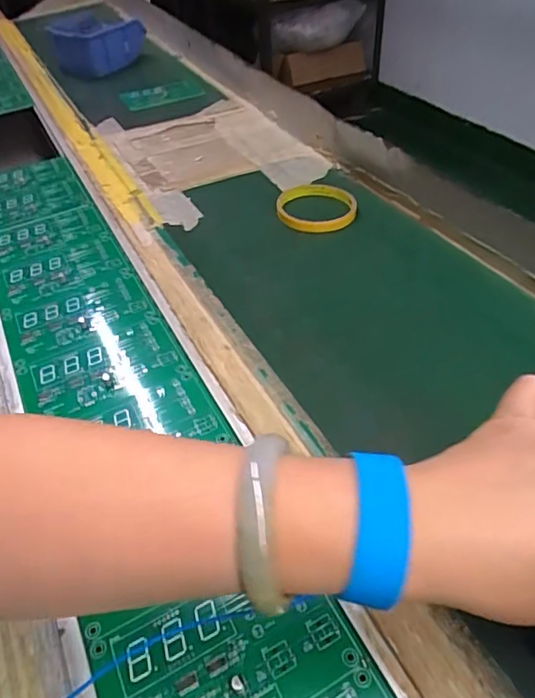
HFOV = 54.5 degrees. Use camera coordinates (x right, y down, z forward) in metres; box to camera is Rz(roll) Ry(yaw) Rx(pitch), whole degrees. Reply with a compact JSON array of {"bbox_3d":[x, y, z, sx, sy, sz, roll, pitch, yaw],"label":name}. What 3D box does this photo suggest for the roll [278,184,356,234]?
[{"bbox_3d":[0.051,-0.147,0.541,0.080,0.012,0.075,-3,44,3],"label":"roll"}]

